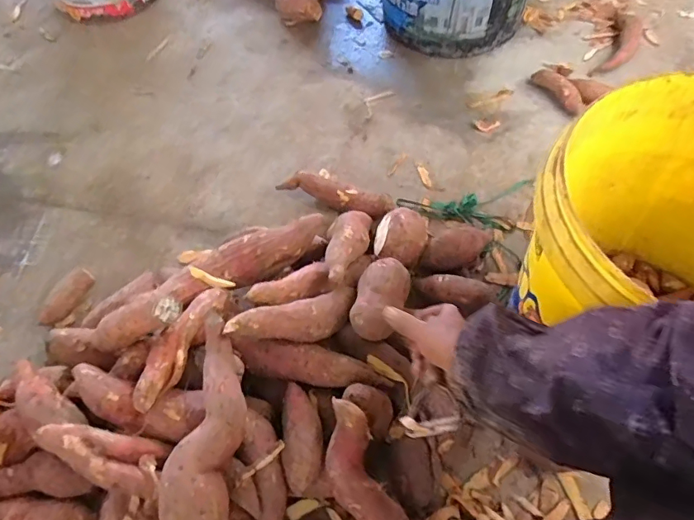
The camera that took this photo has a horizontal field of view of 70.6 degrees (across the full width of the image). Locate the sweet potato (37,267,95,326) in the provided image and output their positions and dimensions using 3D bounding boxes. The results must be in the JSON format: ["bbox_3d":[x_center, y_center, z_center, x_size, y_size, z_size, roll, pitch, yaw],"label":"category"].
[{"bbox_3d":[-0.442,0.060,0.774,0.039,0.043,0.106,16,62,12],"label":"sweet potato"}]

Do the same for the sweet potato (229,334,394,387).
[{"bbox_3d":[-0.043,0.128,0.612,0.198,0.042,0.047,10,62,7],"label":"sweet potato"}]

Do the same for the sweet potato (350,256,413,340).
[{"bbox_3d":[0.047,0.045,0.639,0.064,0.051,0.130,21,47,15],"label":"sweet potato"}]

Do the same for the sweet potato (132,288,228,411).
[{"bbox_3d":[-0.198,0.095,0.591,0.039,0.031,0.180,13,44,10],"label":"sweet potato"}]

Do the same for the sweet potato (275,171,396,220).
[{"bbox_3d":[-0.020,-0.108,0.844,0.197,0.045,0.054,21,63,14],"label":"sweet potato"}]

